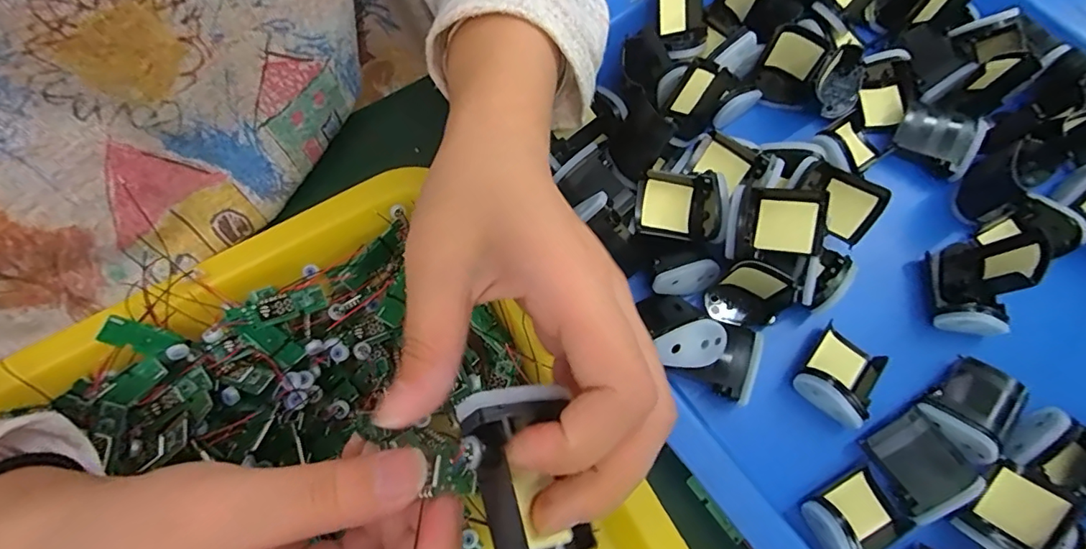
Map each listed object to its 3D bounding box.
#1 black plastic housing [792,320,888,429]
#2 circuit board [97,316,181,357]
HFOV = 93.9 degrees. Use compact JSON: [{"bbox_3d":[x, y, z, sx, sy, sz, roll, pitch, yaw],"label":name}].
[{"bbox_3d":[0.148,0.048,0.247,0.036,0.024,0.041,40,76,10],"label":"black plastic housing"},{"bbox_3d":[-0.180,0.028,0.226,0.004,0.028,0.012,-3,66,44],"label":"circuit board"}]

